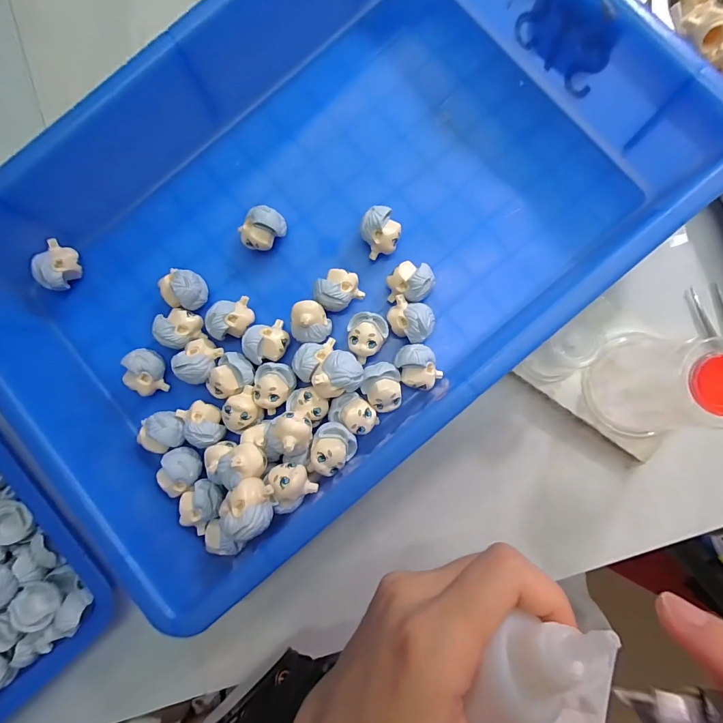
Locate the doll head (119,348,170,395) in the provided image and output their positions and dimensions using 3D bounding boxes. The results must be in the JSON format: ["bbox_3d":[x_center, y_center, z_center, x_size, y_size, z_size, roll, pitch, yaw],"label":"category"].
[{"bbox_3d":[-0.132,0.006,0.236,0.018,0.025,0.028,-3,87,4],"label":"doll head"}]

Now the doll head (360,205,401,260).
[{"bbox_3d":[0.012,-0.077,0.233,0.023,0.024,0.025,0,87,4],"label":"doll head"}]

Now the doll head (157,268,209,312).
[{"bbox_3d":[-0.108,-0.043,0.237,0.023,0.024,0.022,-1,87,4],"label":"doll head"}]

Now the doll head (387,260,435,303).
[{"bbox_3d":[0.029,-0.047,0.231,0.026,0.023,0.023,3,87,4],"label":"doll head"}]

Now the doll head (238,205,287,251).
[{"bbox_3d":[-0.060,-0.080,0.237,0.027,0.024,0.019,-41,85,1],"label":"doll head"}]

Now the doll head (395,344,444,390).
[{"bbox_3d":[0.033,0.003,0.226,0.022,0.024,0.027,-27,85,2],"label":"doll head"}]

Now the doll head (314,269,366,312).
[{"bbox_3d":[-0.014,-0.043,0.233,0.026,0.023,0.022,-34,85,1],"label":"doll head"}]

